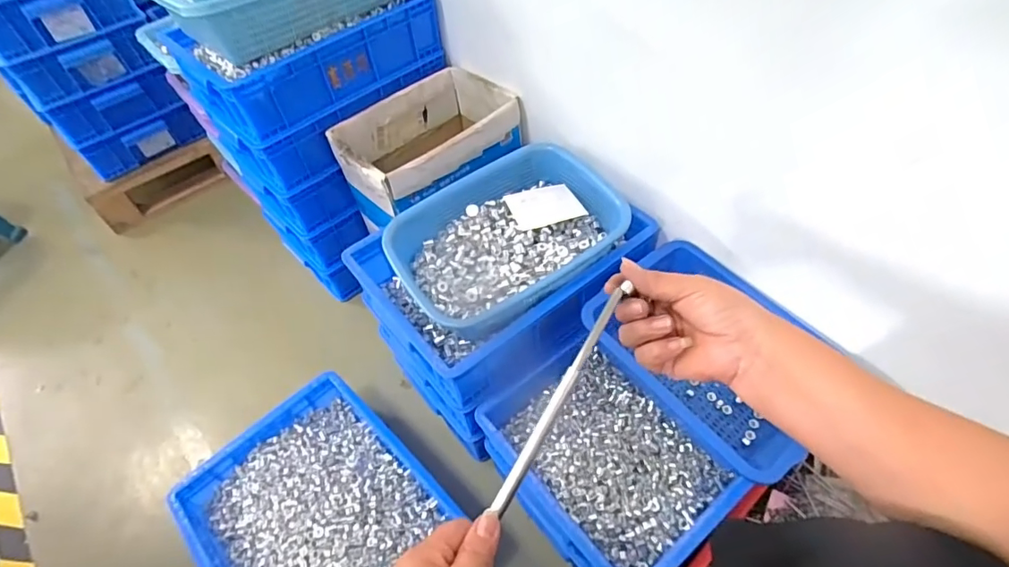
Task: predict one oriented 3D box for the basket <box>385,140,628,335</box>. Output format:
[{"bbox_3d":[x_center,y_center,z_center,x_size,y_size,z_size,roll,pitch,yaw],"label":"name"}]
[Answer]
[{"bbox_3d":[-0.003,-0.076,0.781,0.339,0.092,0.250,-30,54,-18],"label":"basket"}]

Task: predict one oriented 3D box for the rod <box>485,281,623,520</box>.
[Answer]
[{"bbox_3d":[0.043,0.084,0.381,0.011,0.010,0.188,26,76,24],"label":"rod"}]

